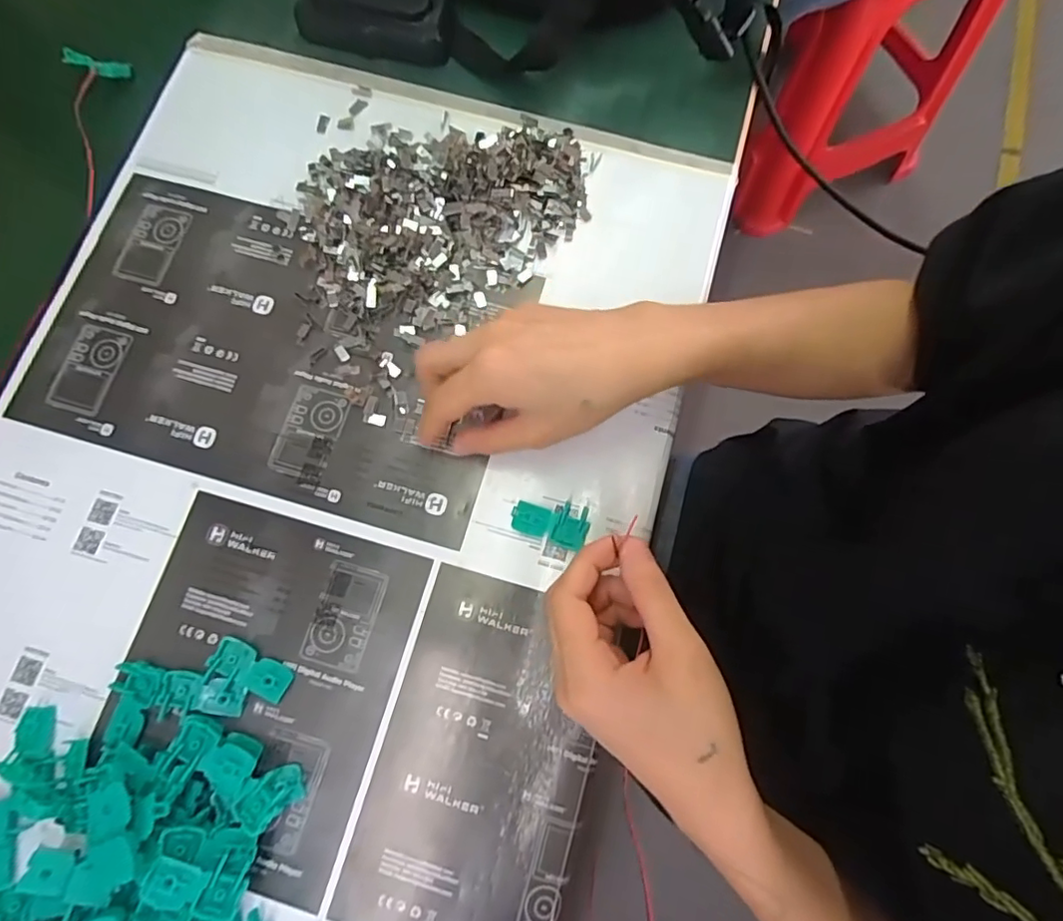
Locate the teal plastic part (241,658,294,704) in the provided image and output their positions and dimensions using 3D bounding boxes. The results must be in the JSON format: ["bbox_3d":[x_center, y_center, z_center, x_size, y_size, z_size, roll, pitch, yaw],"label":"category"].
[{"bbox_3d":[-0.141,0.117,0.312,0.023,0.004,0.018,28,55,-2],"label":"teal plastic part"}]

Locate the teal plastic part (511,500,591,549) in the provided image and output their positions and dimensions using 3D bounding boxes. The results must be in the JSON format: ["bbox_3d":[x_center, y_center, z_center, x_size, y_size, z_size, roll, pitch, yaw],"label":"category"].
[{"bbox_3d":[0.022,0.037,0.332,0.021,0.006,0.025,22,78,5],"label":"teal plastic part"}]

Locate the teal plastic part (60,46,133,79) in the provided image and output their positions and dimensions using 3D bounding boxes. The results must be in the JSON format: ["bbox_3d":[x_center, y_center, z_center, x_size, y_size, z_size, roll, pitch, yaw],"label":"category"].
[{"bbox_3d":[-0.315,-0.286,0.420,0.046,0.012,0.015,9,77,3],"label":"teal plastic part"}]

